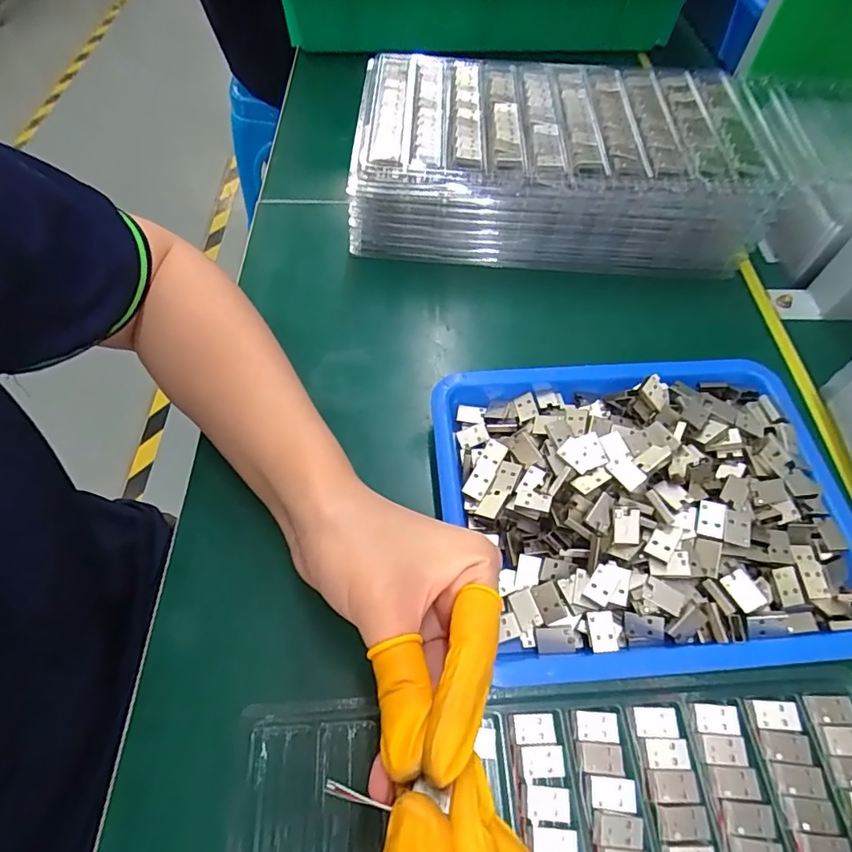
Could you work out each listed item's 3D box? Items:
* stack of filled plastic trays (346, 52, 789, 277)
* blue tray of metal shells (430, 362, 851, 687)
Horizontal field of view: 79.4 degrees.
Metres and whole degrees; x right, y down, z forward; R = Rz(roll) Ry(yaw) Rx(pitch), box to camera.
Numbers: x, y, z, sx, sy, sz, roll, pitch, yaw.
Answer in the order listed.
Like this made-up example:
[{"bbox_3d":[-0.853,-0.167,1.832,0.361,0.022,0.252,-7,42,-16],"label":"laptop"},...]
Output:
[{"bbox_3d":[0.096,-0.207,0.402,0.298,0.069,0.169,8,59,4],"label":"stack of filled plastic trays"},{"bbox_3d":[0.116,0.038,0.276,0.216,0.035,0.172,-3,59,-2],"label":"blue tray of metal shells"}]

